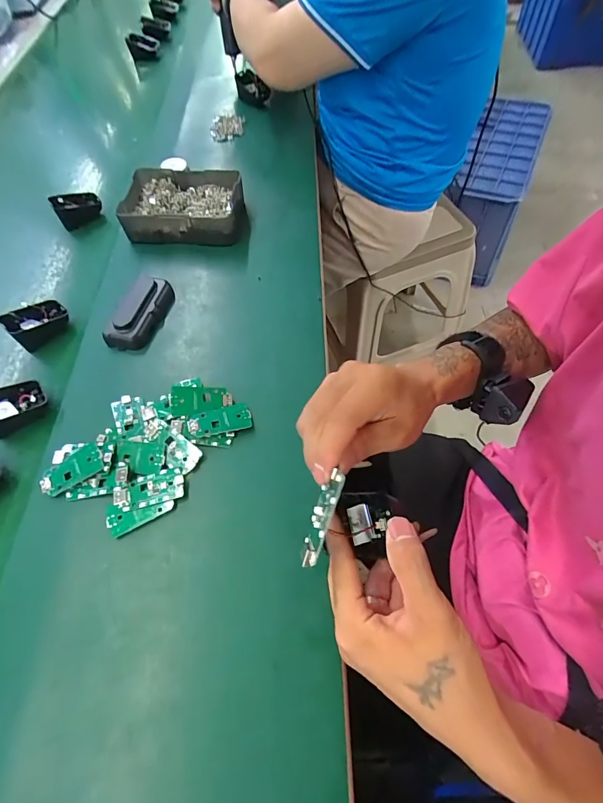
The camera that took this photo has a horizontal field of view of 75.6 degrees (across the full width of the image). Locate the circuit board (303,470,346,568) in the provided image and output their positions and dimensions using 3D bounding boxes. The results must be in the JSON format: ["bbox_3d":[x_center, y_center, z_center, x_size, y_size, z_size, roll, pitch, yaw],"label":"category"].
[{"bbox_3d":[0.013,0.075,0.248,0.007,0.022,0.065,18,102,-13],"label":"circuit board"}]

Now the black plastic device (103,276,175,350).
[{"bbox_3d":[-0.199,-0.111,0.482,0.054,0.029,0.104,6,61,7],"label":"black plastic device"}]

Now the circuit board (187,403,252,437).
[{"bbox_3d":[-0.085,0.019,0.405,0.063,0.004,0.029,-12,61,-14],"label":"circuit board"}]

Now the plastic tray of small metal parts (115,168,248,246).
[{"bbox_3d":[-0.173,-0.287,0.571,0.176,0.043,0.127,3,61,6],"label":"plastic tray of small metal parts"}]

